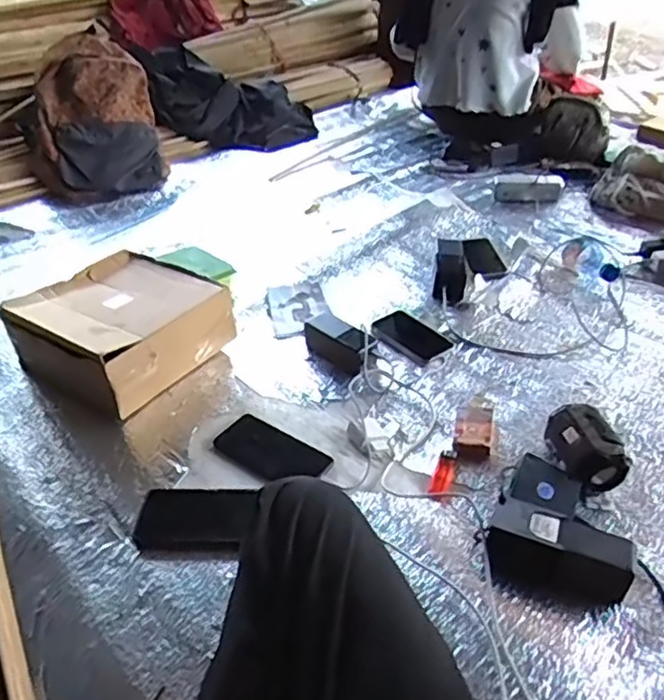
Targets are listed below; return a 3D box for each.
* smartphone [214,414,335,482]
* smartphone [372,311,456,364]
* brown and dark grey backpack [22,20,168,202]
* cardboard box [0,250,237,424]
[{"bbox_3d":[-0.082,0.139,0.862,0.158,0.013,0.075,23,43,28],"label":"smartphone"},{"bbox_3d":[0.133,-0.023,1.093,0.086,0.011,0.133,-26,44,-29],"label":"smartphone"},{"bbox_3d":[-0.625,-0.602,1.649,0.321,0.299,0.375,-14,39,-16],"label":"brown and dark grey backpack"},{"bbox_3d":[-0.332,-0.039,1.017,0.254,0.124,0.262,22,43,28],"label":"cardboard box"}]

